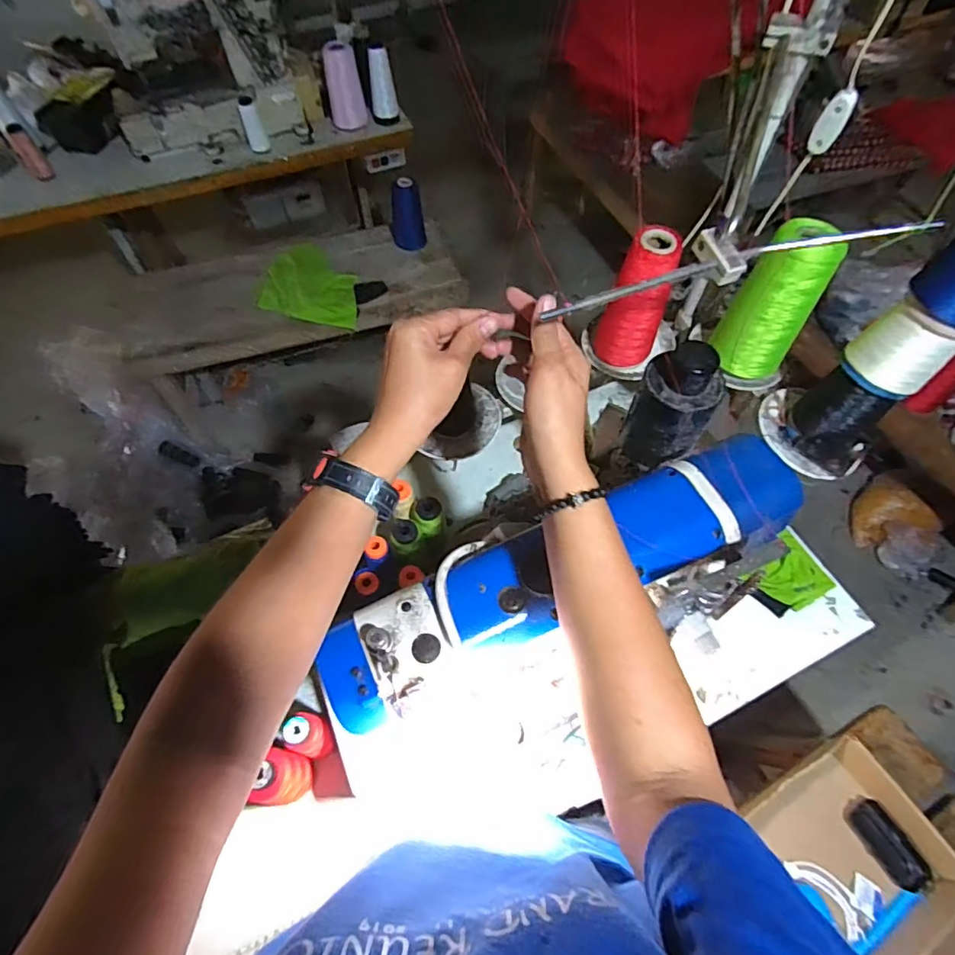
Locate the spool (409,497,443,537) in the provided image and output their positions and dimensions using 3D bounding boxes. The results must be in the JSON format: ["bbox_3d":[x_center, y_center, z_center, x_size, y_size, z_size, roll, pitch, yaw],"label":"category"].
[{"bbox_3d":[-0.069,0.054,0.747,0.045,0.044,0.051,-18,61,-10],"label":"spool"}]

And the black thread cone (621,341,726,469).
[{"bbox_3d":[0.189,-0.068,0.512,0.071,0.125,0.071,22,62,13],"label":"black thread cone"}]

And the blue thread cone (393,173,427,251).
[{"bbox_3d":[-0.200,-0.745,1.497,0.087,0.177,0.080,-8,60,-5],"label":"blue thread cone"}]

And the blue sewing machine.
[{"bbox_3d":[0.096,0.164,0.594,0.443,0.333,0.144,-19,61,-10],"label":"blue sewing machine"}]

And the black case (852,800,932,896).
[{"bbox_3d":[0.593,0.529,0.762,0.044,0.029,0.110,-22,62,-12],"label":"black case"}]

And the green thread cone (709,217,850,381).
[{"bbox_3d":[0.339,-0.195,0.604,0.081,0.169,0.070,36,66,19],"label":"green thread cone"}]

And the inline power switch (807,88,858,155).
[{"bbox_3d":[0.335,-0.335,0.503,0.023,0.059,0.014,27,63,15],"label":"inline power switch"}]

